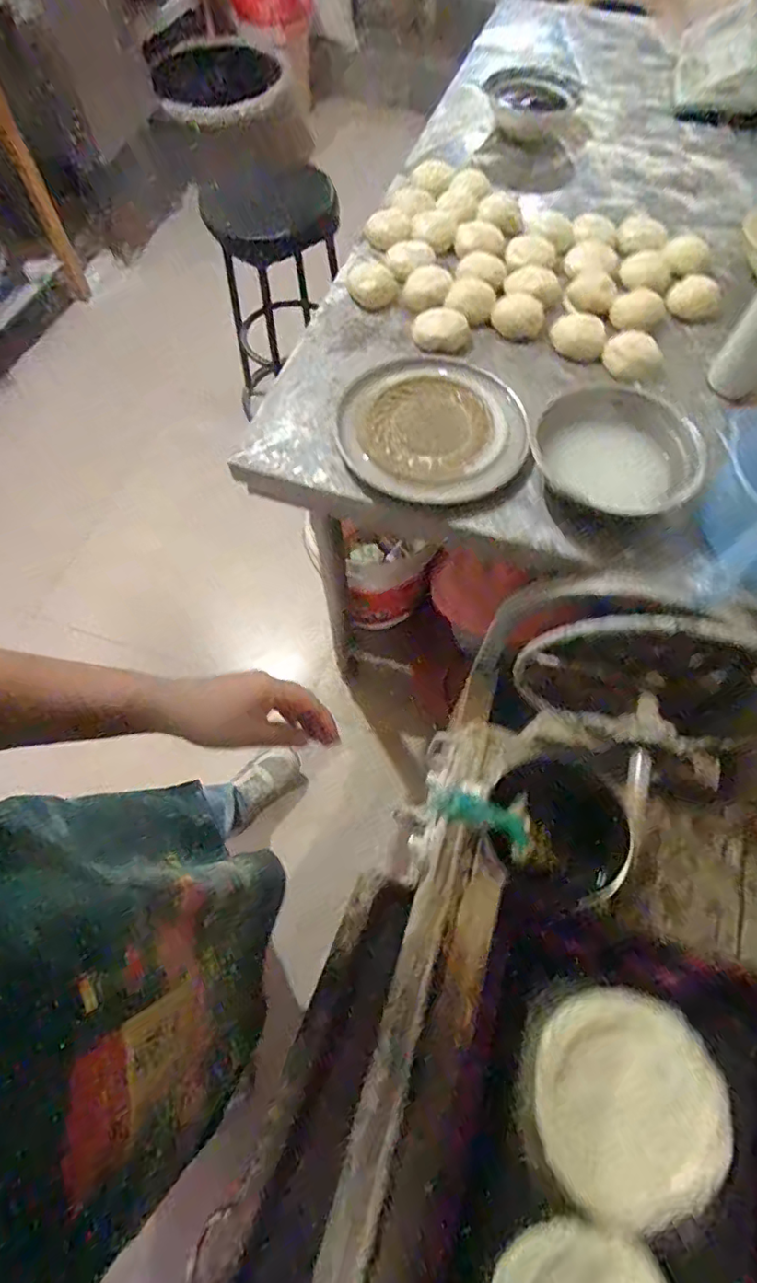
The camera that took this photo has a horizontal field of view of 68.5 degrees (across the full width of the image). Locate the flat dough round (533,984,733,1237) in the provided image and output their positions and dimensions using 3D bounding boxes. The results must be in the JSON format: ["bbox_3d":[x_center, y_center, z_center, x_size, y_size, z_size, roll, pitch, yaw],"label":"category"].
[{"bbox_3d":[0.184,0.340,0.411,0.126,0.027,0.138,0,65,1],"label":"flat dough round"}]

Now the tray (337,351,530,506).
[{"bbox_3d":[0.068,-0.287,0.708,0.230,0.022,0.250,-5,65,-2],"label":"tray"}]

